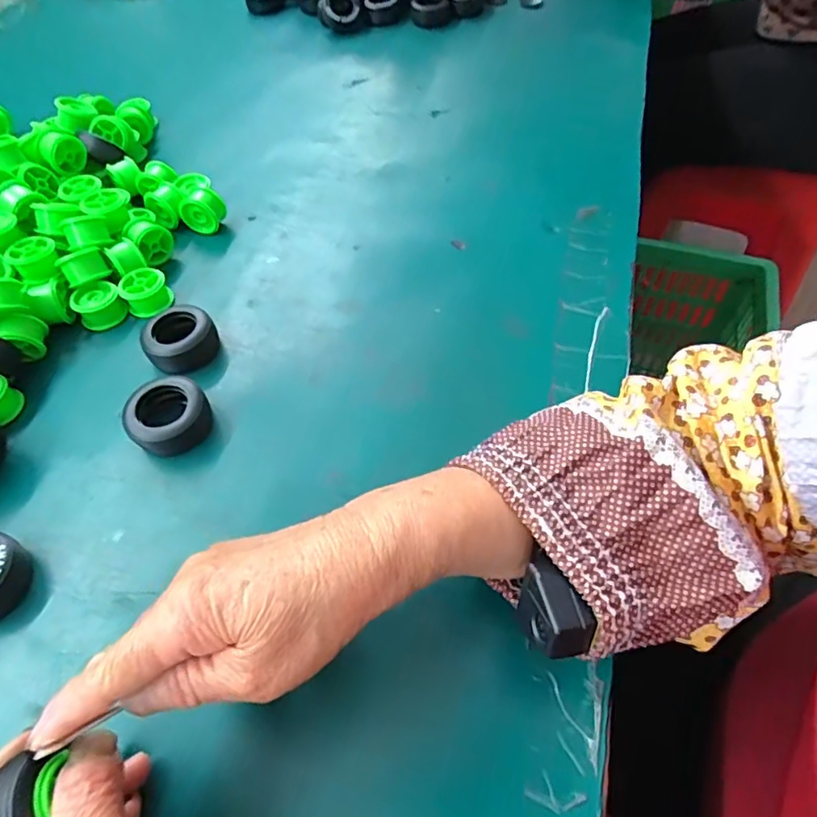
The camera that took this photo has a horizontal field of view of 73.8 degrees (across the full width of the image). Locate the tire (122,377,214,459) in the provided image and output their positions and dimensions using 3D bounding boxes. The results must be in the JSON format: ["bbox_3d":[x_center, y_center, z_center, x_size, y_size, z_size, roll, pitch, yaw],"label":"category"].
[{"bbox_3d":[-0.151,0.005,0.344,0.048,0.029,0.040,-32,58,-18],"label":"tire"}]

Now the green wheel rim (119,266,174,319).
[{"bbox_3d":[-0.201,-0.089,0.419,0.033,0.029,0.027,-27,57,-15],"label":"green wheel rim"}]

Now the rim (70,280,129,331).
[{"bbox_3d":[-0.233,-0.076,0.412,0.033,0.027,0.026,-38,60,-21],"label":"rim"}]

